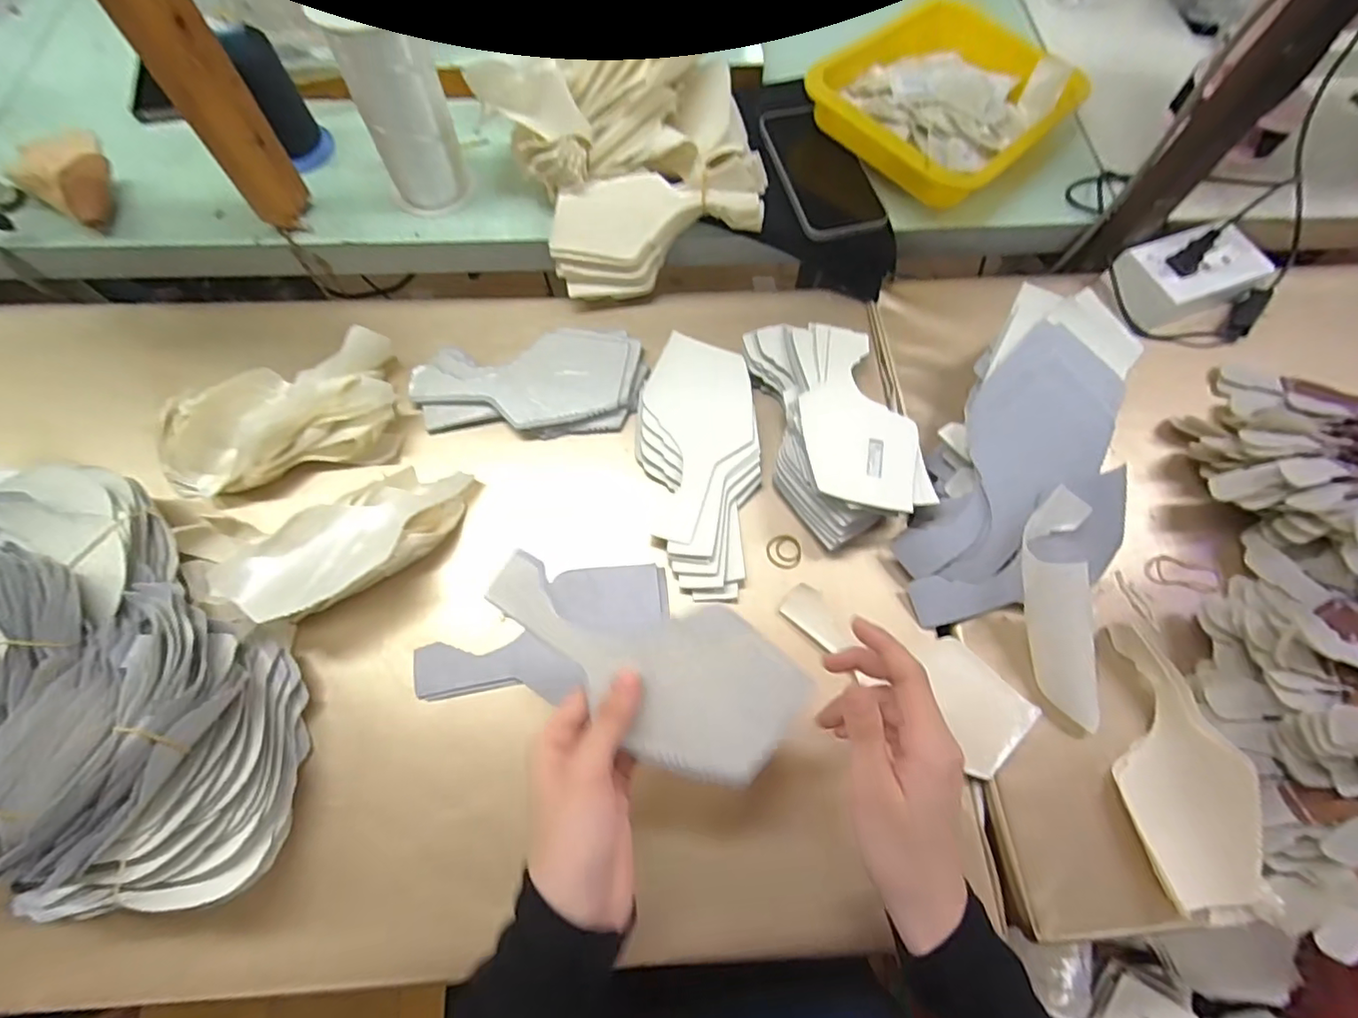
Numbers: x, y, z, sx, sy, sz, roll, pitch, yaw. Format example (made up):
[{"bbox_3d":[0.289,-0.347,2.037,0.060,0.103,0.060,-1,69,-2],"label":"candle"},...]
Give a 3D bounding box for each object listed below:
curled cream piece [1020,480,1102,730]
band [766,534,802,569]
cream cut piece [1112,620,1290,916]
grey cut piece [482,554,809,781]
[{"bbox_3d":[0.276,0.071,0.421,0.046,0.030,0.164,-3,87,-3],"label":"curled cream piece"},{"bbox_3d":[0.084,0.034,0.469,0.028,0.004,0.028,1,72,-2],"label":"band"},{"bbox_3d":[0.327,0.172,0.390,0.069,0.036,0.186,-10,68,-6],"label":"cream cut piece"},{"bbox_3d":[-0.021,0.084,0.324,0.177,0.019,0.083,25,73,2],"label":"grey cut piece"}]

